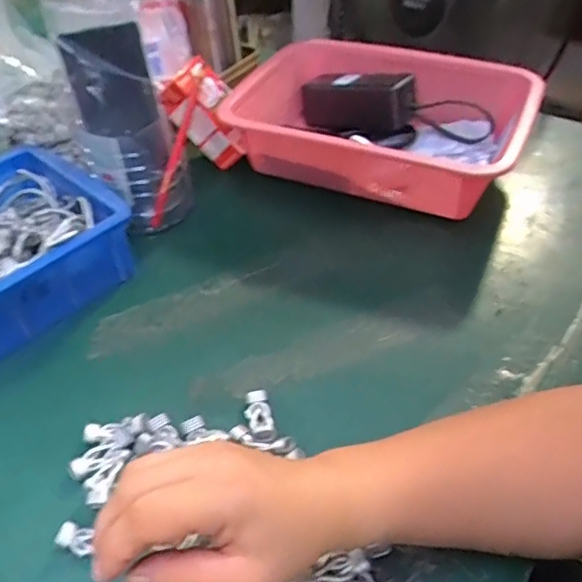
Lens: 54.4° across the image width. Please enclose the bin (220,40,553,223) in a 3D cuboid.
[{"bbox_3d":[0.099,-0.192,0.629,0.297,0.077,0.246,20,48,22],"label":"bin"}]

